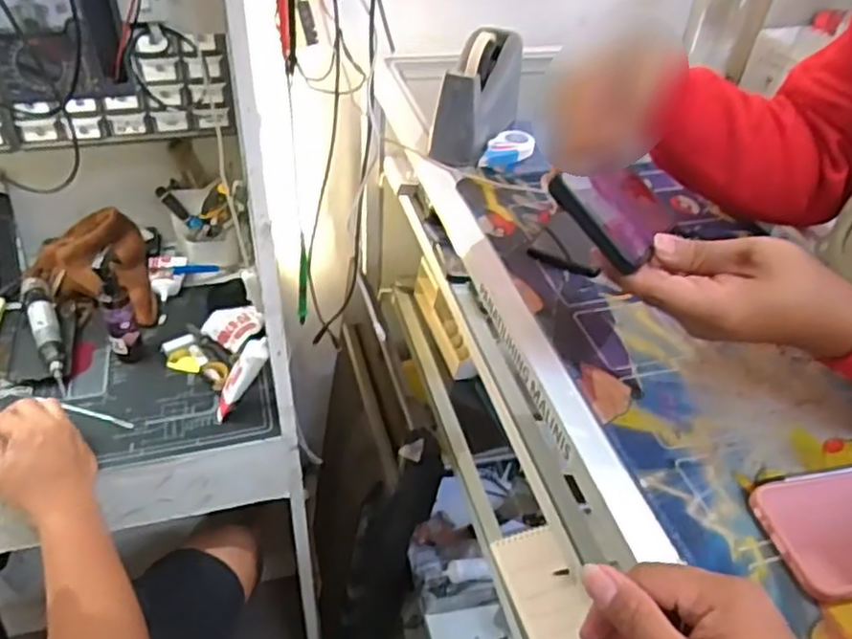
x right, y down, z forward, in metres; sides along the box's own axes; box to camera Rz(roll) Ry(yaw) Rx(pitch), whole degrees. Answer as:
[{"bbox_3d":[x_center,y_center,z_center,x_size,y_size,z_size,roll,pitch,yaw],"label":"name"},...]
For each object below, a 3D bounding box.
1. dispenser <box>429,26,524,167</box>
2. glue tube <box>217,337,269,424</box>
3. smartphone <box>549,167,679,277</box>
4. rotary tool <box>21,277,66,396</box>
[{"bbox_3d":[0.075,-0.277,0.843,0.065,0.109,0.185,19,43,17],"label":"dispenser"},{"bbox_3d":[-0.229,0.071,0.852,0.025,0.133,0.026,16,30,-36],"label":"glue tube"},{"bbox_3d":[0.148,-0.077,0.490,0.073,0.016,0.162,52,35,13],"label":"smartphone"},{"bbox_3d":[-0.515,0.015,0.940,0.034,0.042,0.201,-20,46,-25],"label":"rotary tool"}]

